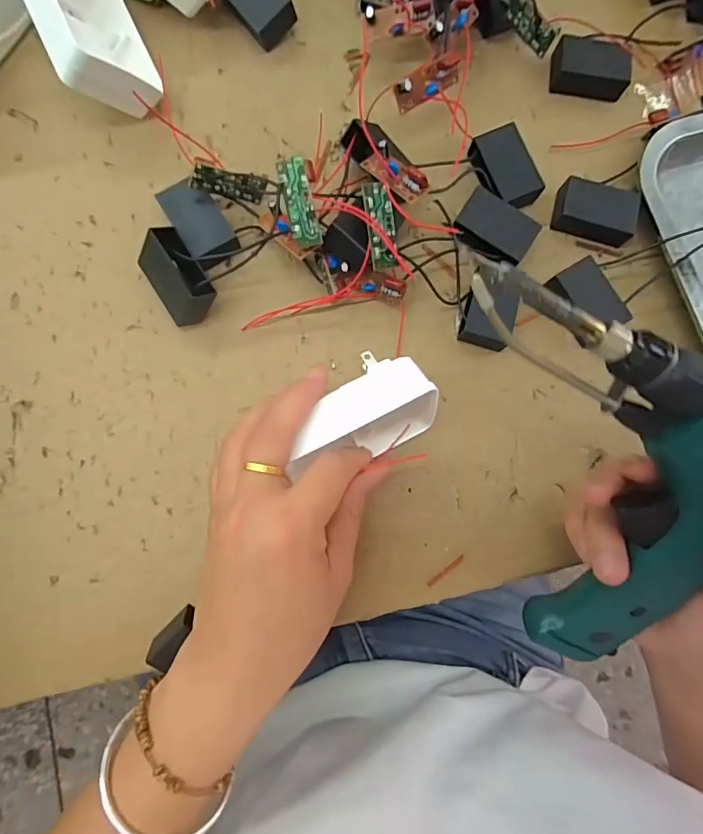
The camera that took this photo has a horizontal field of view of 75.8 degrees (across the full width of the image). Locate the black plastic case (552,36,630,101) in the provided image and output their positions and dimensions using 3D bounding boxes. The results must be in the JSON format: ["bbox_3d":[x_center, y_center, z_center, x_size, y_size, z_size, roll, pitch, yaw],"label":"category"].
[{"bbox_3d":[0.158,-0.231,0.299,0.048,0.017,0.029,7,83,-2],"label":"black plastic case"}]

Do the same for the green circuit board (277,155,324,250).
[{"bbox_3d":[-0.028,-0.115,0.244,0.014,0.005,0.044,-15,108,-5],"label":"green circuit board"}]

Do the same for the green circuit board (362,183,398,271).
[{"bbox_3d":[0.017,-0.105,0.248,0.015,0.007,0.044,-10,104,-4],"label":"green circuit board"}]

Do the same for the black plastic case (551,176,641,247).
[{"bbox_3d":[0.155,-0.132,0.289,0.050,0.015,0.030,13,83,-2],"label":"black plastic case"}]

